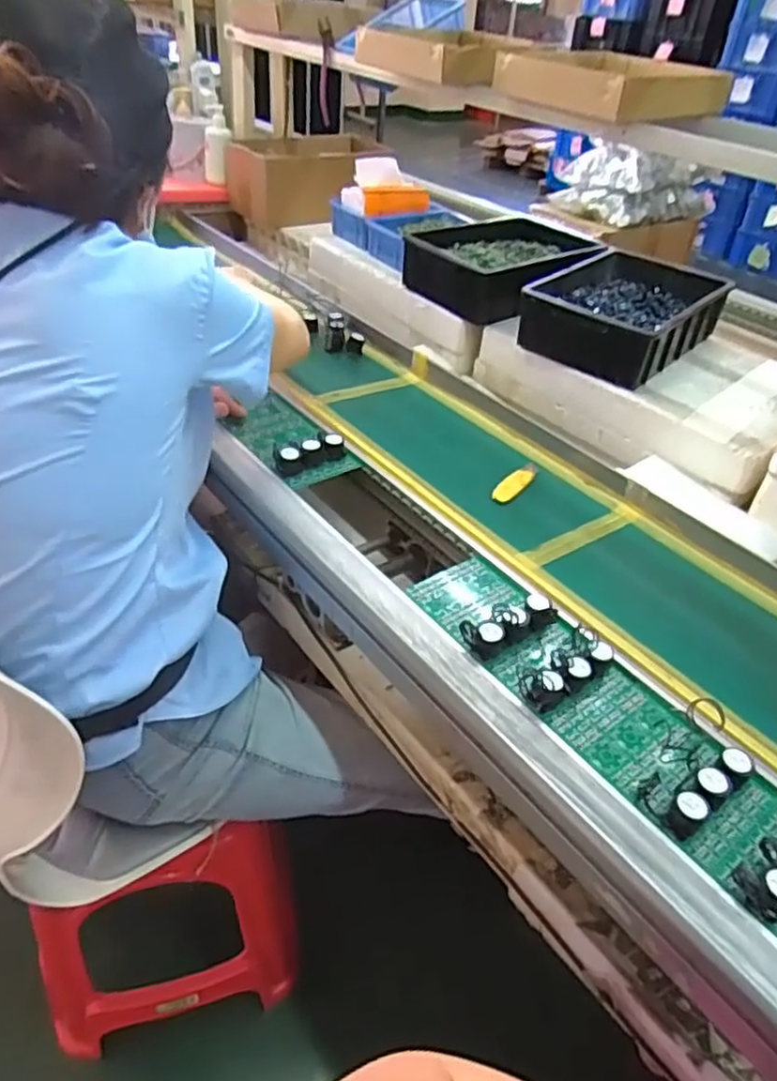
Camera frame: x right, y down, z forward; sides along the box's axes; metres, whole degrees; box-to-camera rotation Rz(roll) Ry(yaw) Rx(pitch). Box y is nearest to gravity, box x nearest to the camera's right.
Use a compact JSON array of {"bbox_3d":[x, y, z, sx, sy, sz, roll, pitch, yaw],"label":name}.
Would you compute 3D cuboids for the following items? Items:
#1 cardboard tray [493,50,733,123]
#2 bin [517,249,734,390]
[{"bbox_3d":[0.286,-0.578,0.897,0.215,0.051,0.212,-20,46,-29],"label":"cardboard tray"},{"bbox_3d":[0.348,-0.332,1.026,0.199,0.079,0.298,32,45,27],"label":"bin"}]

